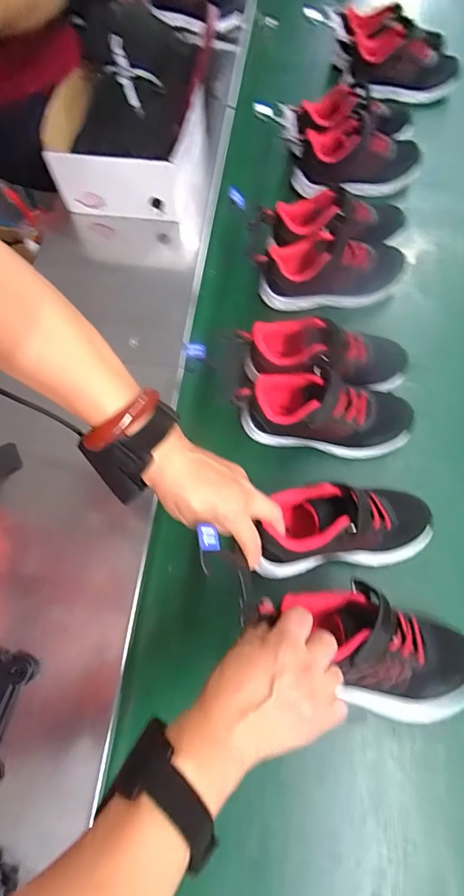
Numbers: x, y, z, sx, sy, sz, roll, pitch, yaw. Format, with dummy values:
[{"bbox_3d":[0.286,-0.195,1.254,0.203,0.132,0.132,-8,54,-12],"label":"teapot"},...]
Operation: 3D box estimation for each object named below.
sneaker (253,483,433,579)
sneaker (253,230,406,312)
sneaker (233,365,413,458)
[{"bbox_3d":[0.115,0.075,0.400,0.178,0.073,0.075,-3,68,-12],"label":"sneaker"},{"bbox_3d":[0.139,-0.239,0.558,0.202,0.080,0.078,-1,68,2],"label":"sneaker"},{"bbox_3d":[0.108,-0.044,0.460,0.196,0.084,0.071,5,69,5],"label":"sneaker"}]

